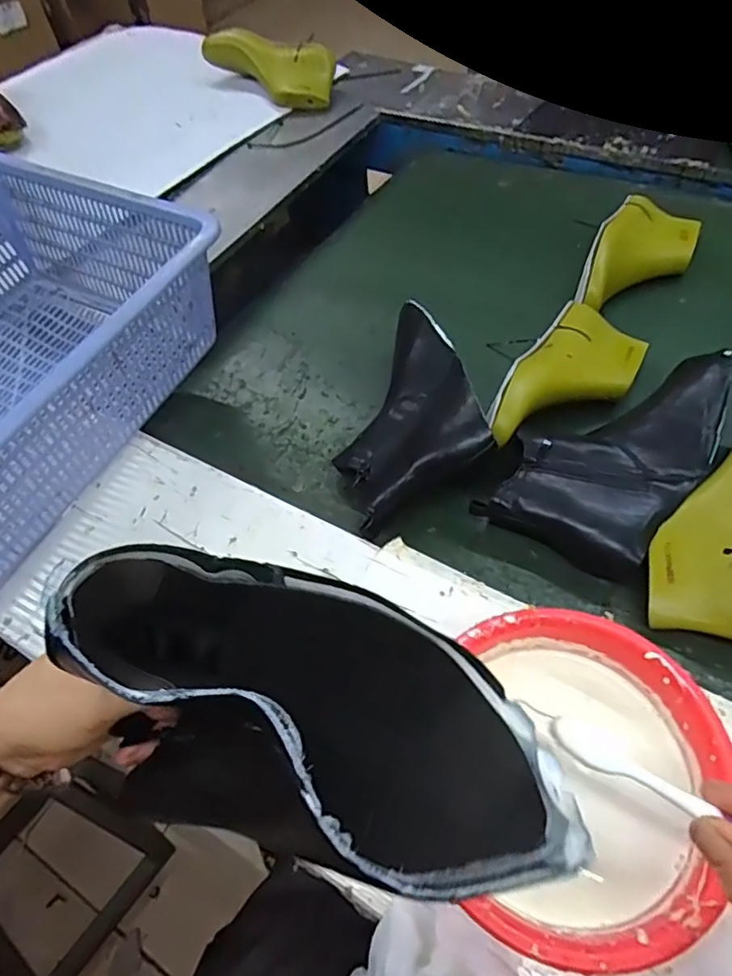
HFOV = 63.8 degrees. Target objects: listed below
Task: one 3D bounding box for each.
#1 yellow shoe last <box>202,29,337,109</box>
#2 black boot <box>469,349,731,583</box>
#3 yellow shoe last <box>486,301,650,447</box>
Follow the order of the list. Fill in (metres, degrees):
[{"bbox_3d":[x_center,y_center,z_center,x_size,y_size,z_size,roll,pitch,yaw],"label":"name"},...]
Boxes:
[{"bbox_3d":[-0.175,-0.756,1.048,0.245,0.066,0.100,21,59,2],"label":"yellow shoe last"},{"bbox_3d":[0.238,-0.031,0.562,0.145,0.076,0.254,33,65,26],"label":"black boot"},{"bbox_3d":[0.212,-0.106,0.620,0.104,0.071,0.230,28,63,24],"label":"yellow shoe last"}]

